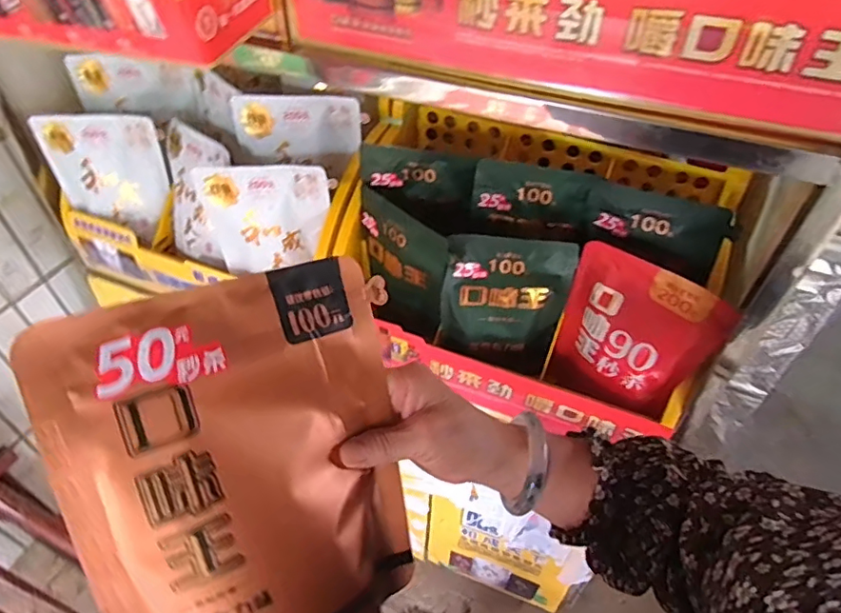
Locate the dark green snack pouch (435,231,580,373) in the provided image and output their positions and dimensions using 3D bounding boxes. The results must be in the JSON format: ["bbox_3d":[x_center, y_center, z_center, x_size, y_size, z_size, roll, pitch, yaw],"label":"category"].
[{"bbox_3d":[0.104,0.000,0.683,0.155,0.177,0.056,9,46,10],"label":"dark green snack pouch"}]

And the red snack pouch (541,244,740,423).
[{"bbox_3d":[0.244,0.049,0.643,0.171,0.209,0.048,32,54,29],"label":"red snack pouch"}]

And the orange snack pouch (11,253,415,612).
[{"bbox_3d":[-0.083,0.093,0.287,0.166,0.214,0.022,-19,10,-34],"label":"orange snack pouch"}]

